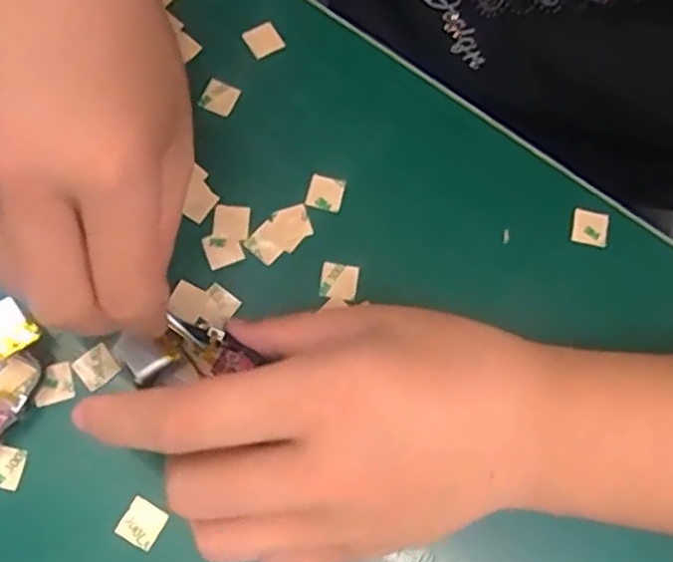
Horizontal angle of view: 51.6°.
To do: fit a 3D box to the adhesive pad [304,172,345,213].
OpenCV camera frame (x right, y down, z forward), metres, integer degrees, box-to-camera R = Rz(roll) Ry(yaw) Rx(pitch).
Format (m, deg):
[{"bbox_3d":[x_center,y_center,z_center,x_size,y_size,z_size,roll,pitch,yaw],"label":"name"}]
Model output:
[{"bbox_3d":[-0.005,-0.040,0.310,0.016,0.004,0.017,14,75,1],"label":"adhesive pad"}]

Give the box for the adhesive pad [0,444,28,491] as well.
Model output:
[{"bbox_3d":[-0.130,0.072,0.270,0.015,0.004,0.015,12,75,0],"label":"adhesive pad"}]

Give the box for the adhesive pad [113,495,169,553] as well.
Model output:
[{"bbox_3d":[-0.075,0.093,0.267,0.016,0.004,0.016,31,76,5],"label":"adhesive pad"}]

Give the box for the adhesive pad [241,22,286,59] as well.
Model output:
[{"bbox_3d":[-0.035,-0.115,0.331,0.016,0.004,0.015,-33,79,-11],"label":"adhesive pad"}]

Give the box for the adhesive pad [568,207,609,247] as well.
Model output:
[{"bbox_3d":[0.113,-0.024,0.311,0.016,0.004,0.016,12,75,0],"label":"adhesive pad"}]

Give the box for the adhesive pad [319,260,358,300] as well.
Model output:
[{"bbox_3d":[0.001,0.000,0.299,0.015,0.004,0.016,9,76,2],"label":"adhesive pad"}]

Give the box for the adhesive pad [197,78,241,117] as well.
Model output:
[{"bbox_3d":[-0.054,-0.084,0.319,0.015,0.004,0.016,25,73,-8],"label":"adhesive pad"}]

